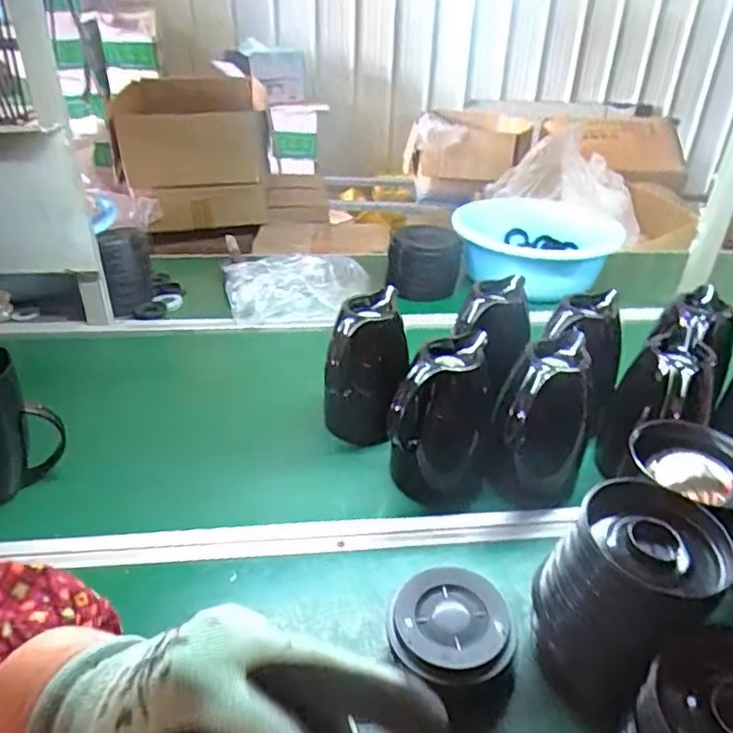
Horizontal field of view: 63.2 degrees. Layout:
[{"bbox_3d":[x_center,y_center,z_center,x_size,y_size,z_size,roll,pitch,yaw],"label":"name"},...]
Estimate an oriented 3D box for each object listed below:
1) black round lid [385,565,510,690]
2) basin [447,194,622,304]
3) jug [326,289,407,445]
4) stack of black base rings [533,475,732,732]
[{"bbox_3d":[0.082,0.240,0.568,0.109,0.023,0.117,1,33,-1],"label":"black round lid"},{"bbox_3d":[0.386,-0.287,1.369,0.368,0.145,0.293,7,33,8],"label":"basin"},{"bbox_3d":[0.000,0.006,0.856,0.117,0.188,0.118,2,33,0],"label":"jug"},{"bbox_3d":[0.236,0.216,0.552,0.125,0.184,0.134,-19,38,-29],"label":"stack of black base rings"}]

